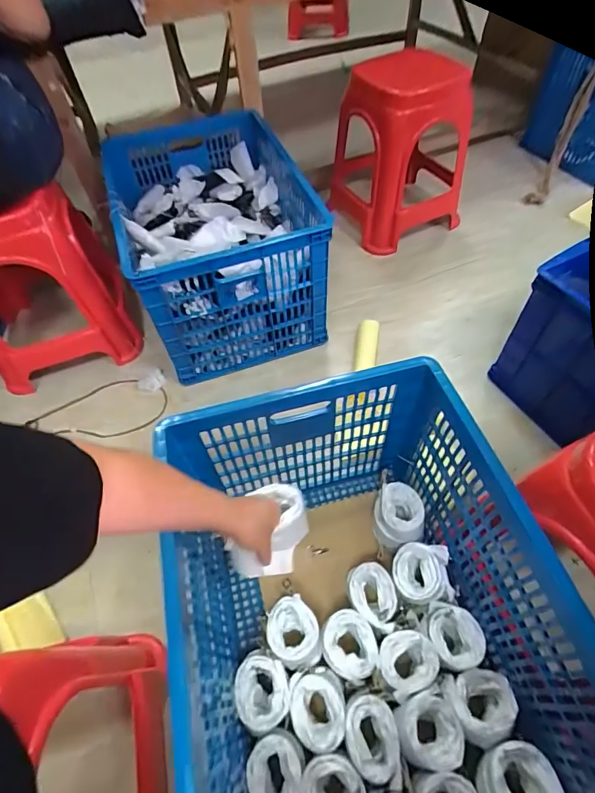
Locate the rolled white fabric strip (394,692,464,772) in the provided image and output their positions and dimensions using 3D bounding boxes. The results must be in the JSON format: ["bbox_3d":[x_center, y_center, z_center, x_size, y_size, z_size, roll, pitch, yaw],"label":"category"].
[{"bbox_3d":[0.209,0.539,0.678,0.101,0.077,0.097,-9,55,-3],"label":"rolled white fabric strip"}]

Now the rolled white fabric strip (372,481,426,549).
[{"bbox_3d":[0.207,0.243,0.852,0.105,0.103,0.110,17,58,15],"label":"rolled white fabric strip"}]

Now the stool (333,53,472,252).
[{"bbox_3d":[0.329,-0.777,1.387,0.378,0.463,0.318,-30,59,-17],"label":"stool"}]

